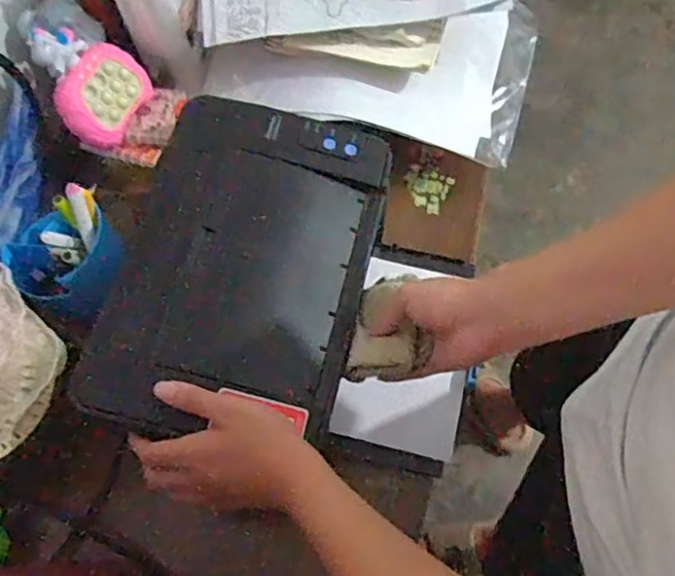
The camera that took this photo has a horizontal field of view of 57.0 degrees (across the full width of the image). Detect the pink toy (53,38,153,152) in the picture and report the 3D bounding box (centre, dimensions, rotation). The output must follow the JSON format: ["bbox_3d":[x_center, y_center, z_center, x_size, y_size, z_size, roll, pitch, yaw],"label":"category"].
[{"bbox_3d":[-0.273,-0.230,0.727,0.035,0.087,0.117,-4,54,46],"label":"pink toy"}]

